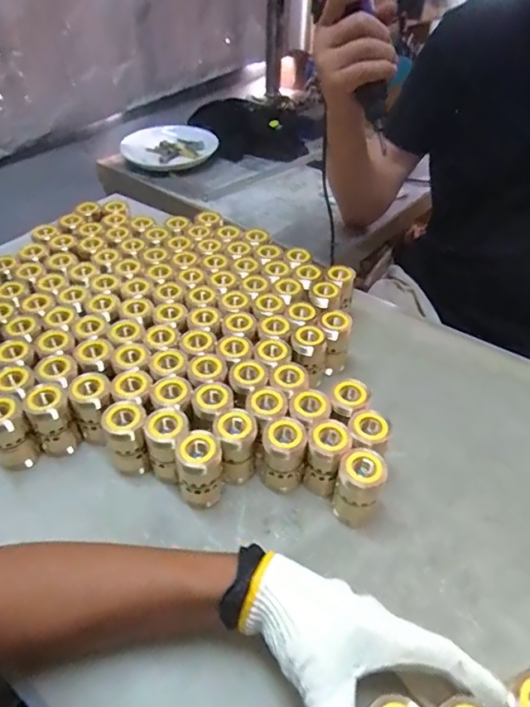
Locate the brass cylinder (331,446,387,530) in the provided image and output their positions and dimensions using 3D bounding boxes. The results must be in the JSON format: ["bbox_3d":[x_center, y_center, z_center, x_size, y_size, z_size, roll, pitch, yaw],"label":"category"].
[{"bbox_3d":[0.084,0.126,0.446,0.038,0.081,0.036,0,45,0],"label":"brass cylinder"}]

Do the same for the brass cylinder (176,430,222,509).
[{"bbox_3d":[-0.060,0.110,0.452,0.039,0.074,0.035,-10,45,-10],"label":"brass cylinder"}]

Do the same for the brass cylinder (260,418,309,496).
[{"bbox_3d":[0.018,0.098,0.472,0.040,0.074,0.043,0,45,0],"label":"brass cylinder"}]

